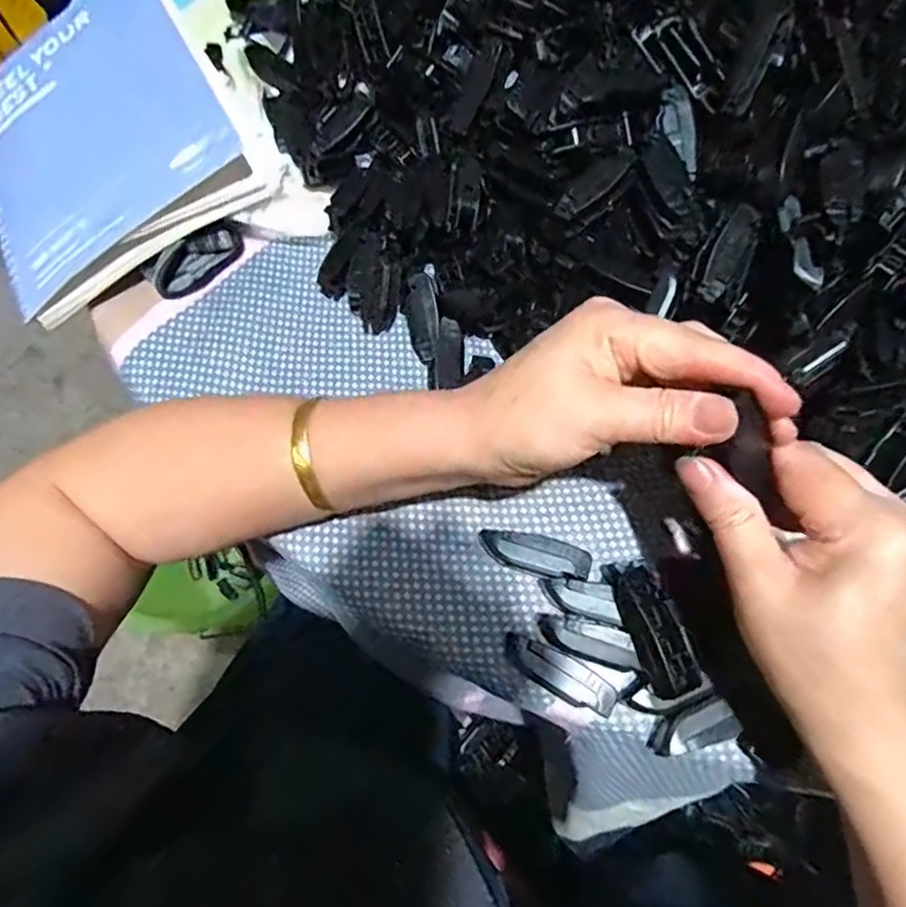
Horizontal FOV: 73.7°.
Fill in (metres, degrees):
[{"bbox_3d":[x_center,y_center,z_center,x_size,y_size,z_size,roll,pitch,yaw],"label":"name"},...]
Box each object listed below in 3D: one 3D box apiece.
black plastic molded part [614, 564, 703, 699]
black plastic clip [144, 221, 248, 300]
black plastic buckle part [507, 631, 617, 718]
[{"bbox_3d":[0.092,0.080,0.275,0.021,0.013,0.056,-14,68,-4],"label":"black plastic molded part"},{"bbox_3d":[-0.157,-0.118,0.371,0.061,0.023,0.019,-31,70,-11],"label":"black plastic clip"},{"bbox_3d":[0.048,0.100,0.276,0.053,0.008,0.017,30,71,13],"label":"black plastic buckle part"}]

